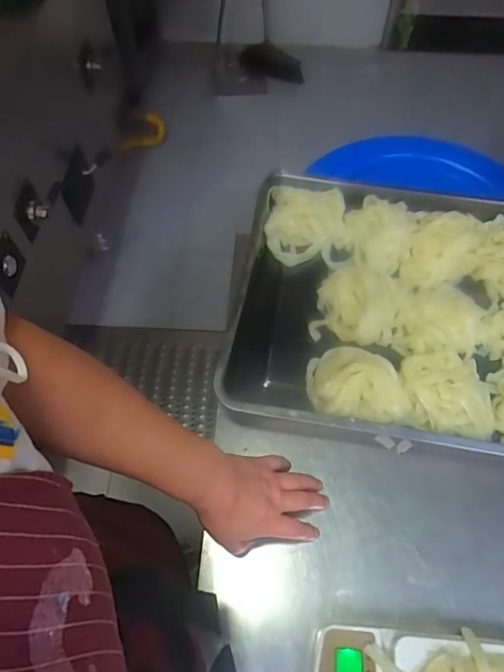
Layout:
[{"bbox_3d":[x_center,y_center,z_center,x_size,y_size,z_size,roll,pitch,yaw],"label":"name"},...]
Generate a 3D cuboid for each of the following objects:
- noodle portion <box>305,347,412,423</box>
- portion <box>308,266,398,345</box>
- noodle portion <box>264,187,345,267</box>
[{"bbox_3d":[0.121,0.061,0.587,0.098,0.055,0.112,-20,63,-10],"label":"noodle portion"},{"bbox_3d":[0.140,-0.047,0.640,0.107,0.037,0.117,14,63,8],"label":"portion"},{"bbox_3d":[0.075,-0.162,0.711,0.110,0.052,0.105,0,62,1],"label":"noodle portion"}]

